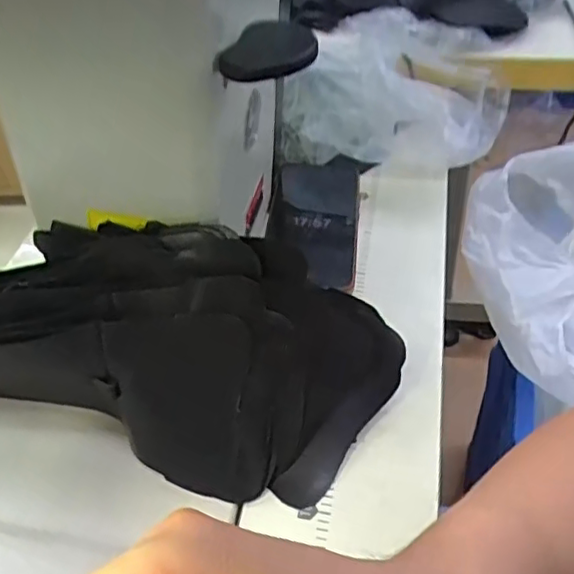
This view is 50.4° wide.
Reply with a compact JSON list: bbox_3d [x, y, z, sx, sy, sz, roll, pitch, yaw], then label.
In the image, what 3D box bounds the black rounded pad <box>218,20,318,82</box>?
[{"bbox_3d":[-0.009,-0.117,0.300,0.048,0.023,0.015,-8,45,-2],"label":"black rounded pad"}]

